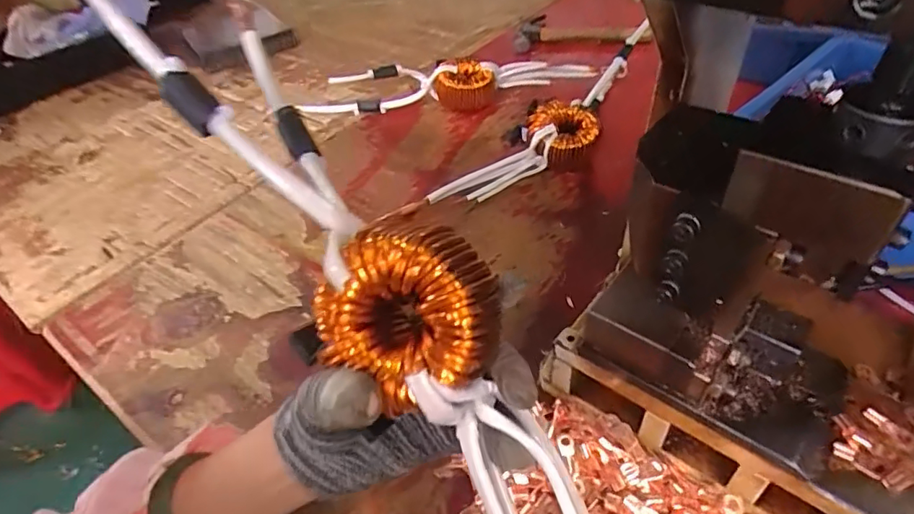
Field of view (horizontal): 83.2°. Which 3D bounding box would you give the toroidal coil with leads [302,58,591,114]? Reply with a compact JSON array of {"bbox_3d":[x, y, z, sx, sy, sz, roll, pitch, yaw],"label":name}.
[{"bbox_3d":[-0.012,-0.235,0.703,0.416,0.066,0.068,-6,44,1],"label":"toroidal coil with leads"}]

